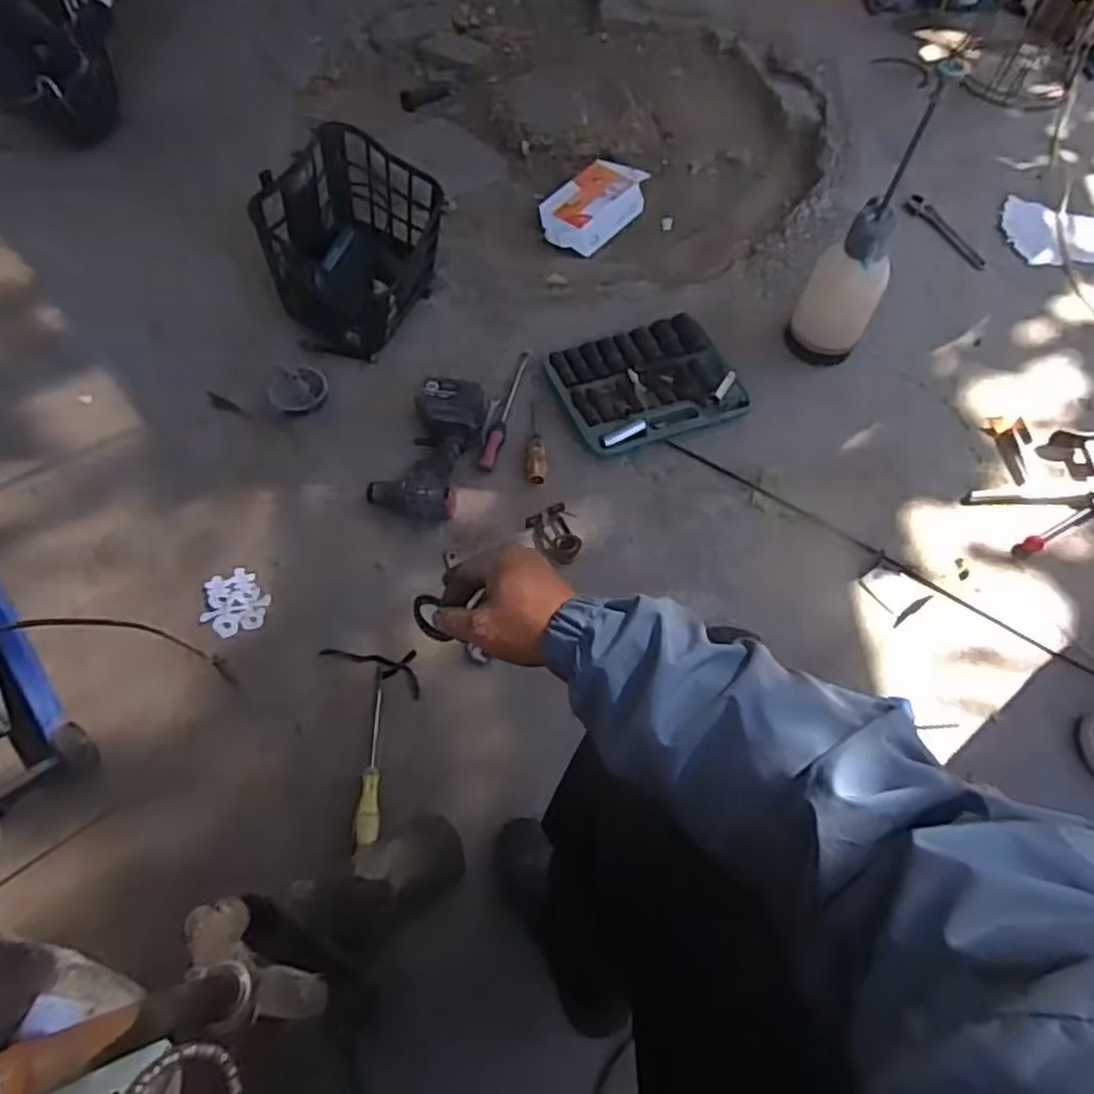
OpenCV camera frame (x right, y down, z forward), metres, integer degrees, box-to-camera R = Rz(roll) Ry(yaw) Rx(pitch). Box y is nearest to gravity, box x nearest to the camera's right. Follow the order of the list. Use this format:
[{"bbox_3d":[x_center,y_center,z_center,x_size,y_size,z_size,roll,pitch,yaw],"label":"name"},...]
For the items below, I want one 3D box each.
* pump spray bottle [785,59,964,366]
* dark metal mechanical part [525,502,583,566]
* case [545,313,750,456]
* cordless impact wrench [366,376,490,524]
[{"bbox_3d":[0.524,-0.516,1.185,0.118,0.439,0.159,2,59,-2],"label":"pump spray bottle"},{"bbox_3d":[0.012,-0.017,1.124,0.071,0.034,0.102,-16,62,-12],"label":"dark metal mechanical part"},{"bbox_3d":[0.173,-0.292,1.270,0.296,0.033,0.244,-16,62,-12],"label":"case"},{"bbox_3d":[-0.177,-0.169,1.167,0.131,0.066,0.265,18,60,7],"label":"cordless impact wrench"}]

